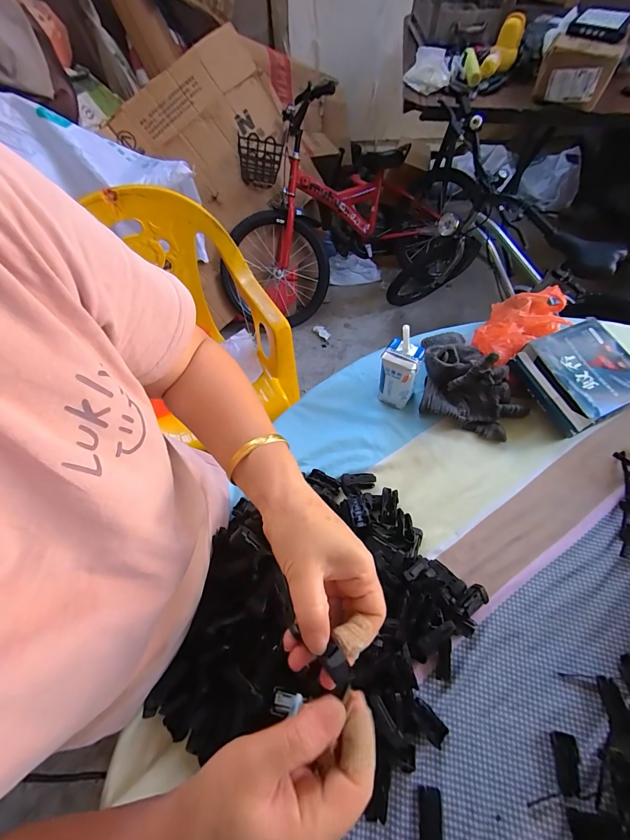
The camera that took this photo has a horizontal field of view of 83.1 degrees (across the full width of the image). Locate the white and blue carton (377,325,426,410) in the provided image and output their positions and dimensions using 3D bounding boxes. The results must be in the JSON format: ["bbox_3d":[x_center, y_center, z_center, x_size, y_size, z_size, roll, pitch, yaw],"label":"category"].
[{"bbox_3d":[0.122,-0.066,0.517,0.051,0.103,0.048,20,65,14],"label":"white and blue carton"}]

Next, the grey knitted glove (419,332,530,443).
[{"bbox_3d":[0.236,-0.066,0.528,0.176,0.069,0.151,24,66,16],"label":"grey knitted glove"}]

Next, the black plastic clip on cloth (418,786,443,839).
[{"bbox_3d":[0.108,0.375,0.331,0.021,0.009,0.046,2,62,5],"label":"black plastic clip on cloth"}]

